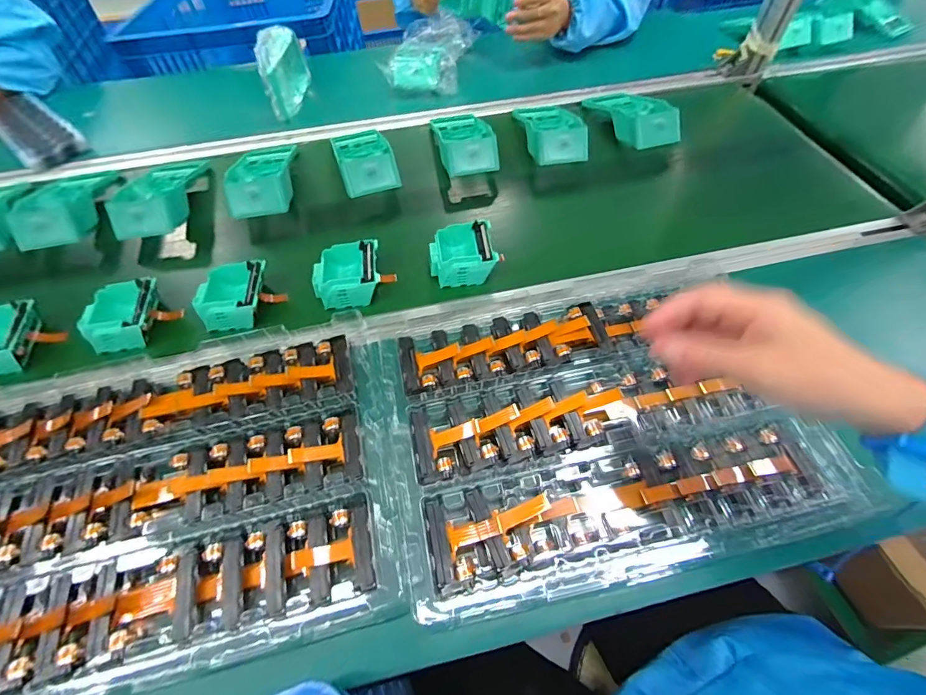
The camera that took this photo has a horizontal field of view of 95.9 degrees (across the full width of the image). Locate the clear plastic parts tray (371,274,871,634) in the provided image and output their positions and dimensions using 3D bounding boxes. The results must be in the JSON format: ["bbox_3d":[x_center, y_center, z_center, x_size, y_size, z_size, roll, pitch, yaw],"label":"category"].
[{"bbox_3d":[0.119,0.052,0.389,0.372,0.044,0.286,-13,57,-6],"label":"clear plastic parts tray"}]

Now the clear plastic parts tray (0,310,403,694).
[{"bbox_3d":[-0.260,0.119,0.360,0.380,0.031,0.268,-12,57,-6],"label":"clear plastic parts tray"}]

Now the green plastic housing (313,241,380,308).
[{"bbox_3d":[-0.140,-0.085,0.508,0.081,0.040,0.078,-10,57,-4],"label":"green plastic housing"}]

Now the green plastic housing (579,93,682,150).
[{"bbox_3d":[0.279,-0.384,0.704,0.097,0.045,0.188,-12,41,-5],"label":"green plastic housing"}]

